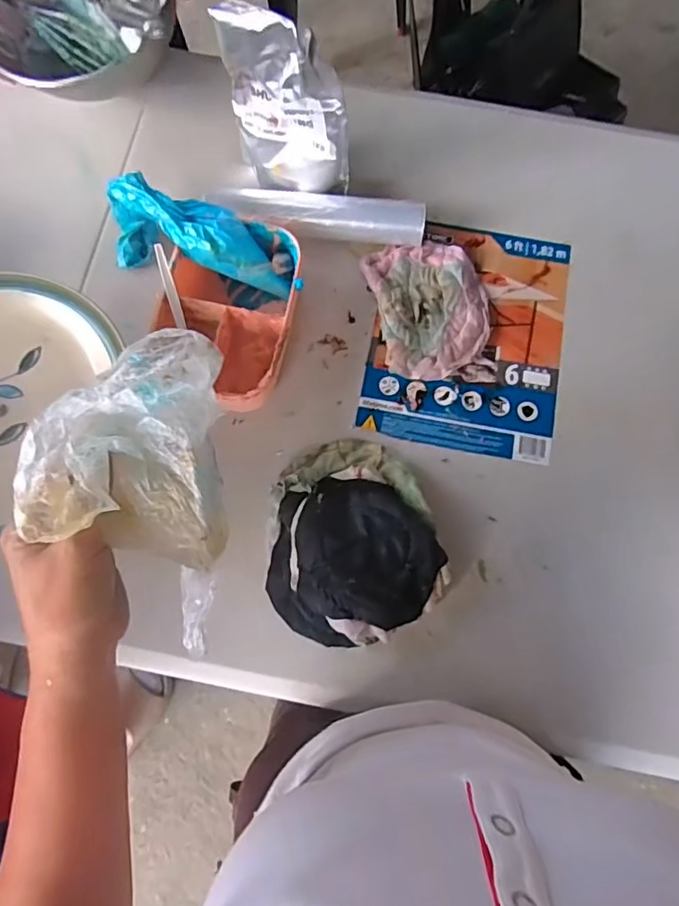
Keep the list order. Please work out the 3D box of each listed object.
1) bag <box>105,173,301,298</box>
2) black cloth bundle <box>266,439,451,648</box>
[{"bbox_3d":[-0.143,-0.239,0.623,0.231,0.107,0.086,15,76,3],"label":"bag"},{"bbox_3d":[0.010,0.085,0.568,0.169,0.049,0.200,-12,76,-4],"label":"black cloth bundle"}]

